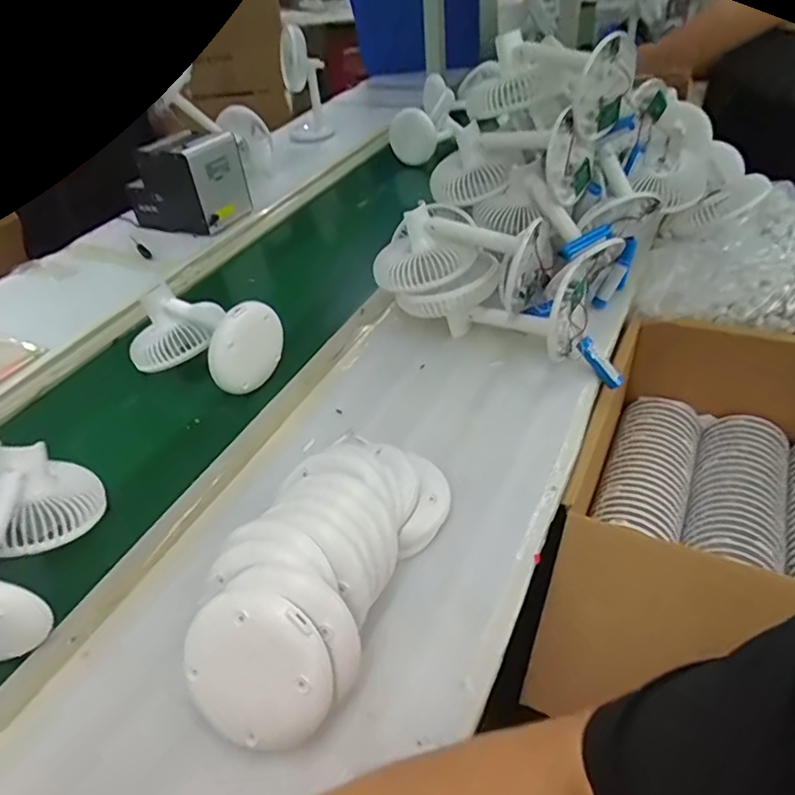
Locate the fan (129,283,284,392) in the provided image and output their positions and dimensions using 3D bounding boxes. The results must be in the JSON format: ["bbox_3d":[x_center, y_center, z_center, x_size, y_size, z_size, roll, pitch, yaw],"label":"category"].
[{"bbox_3d":[-0.250,-0.078,0.725,0.189,0.098,0.106,18,47,25],"label":"fan"}]

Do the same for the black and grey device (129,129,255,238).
[{"bbox_3d":[-0.399,-0.412,1.089,0.188,0.149,0.142,15,46,22],"label":"black and grey device"}]

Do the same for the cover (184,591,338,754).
[{"bbox_3d":[-0.096,0.183,0.388,0.100,0.103,0.013,-20,-3,14],"label":"cover"}]

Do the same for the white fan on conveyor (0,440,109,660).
[{"bbox_3d":[-0.349,0.125,0.505,0.113,0.107,0.204,-10,29,-4],"label":"white fan on conveyor"}]

